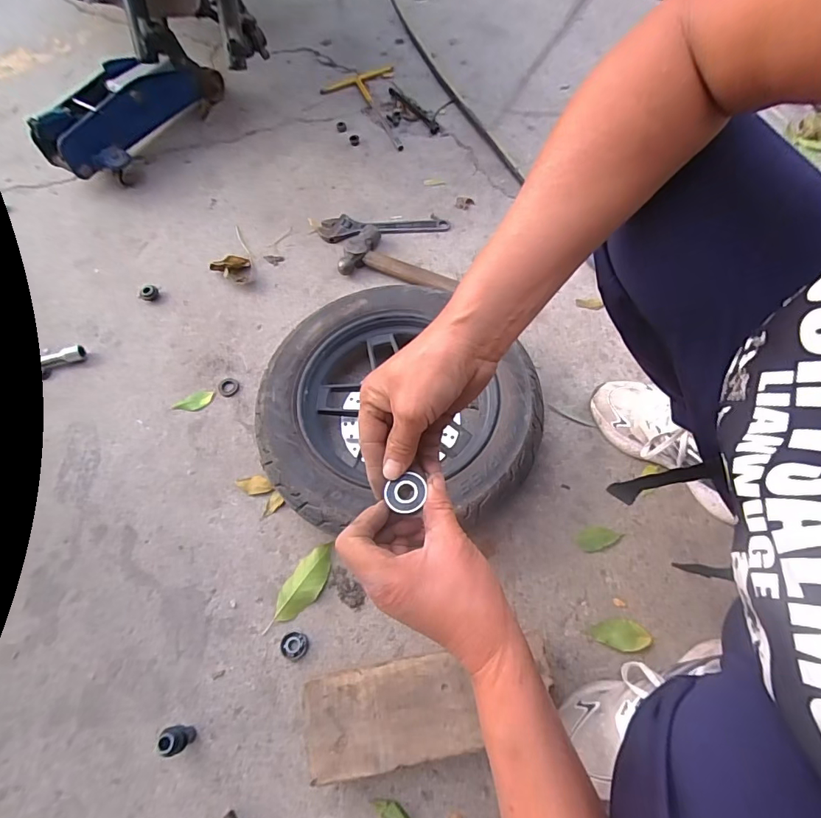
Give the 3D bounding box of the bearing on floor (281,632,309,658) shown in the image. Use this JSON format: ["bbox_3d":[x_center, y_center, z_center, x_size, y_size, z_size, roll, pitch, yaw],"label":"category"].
[{"bbox_3d":[-0.143,0.288,0.549,0.032,0.009,0.029,-1,65,2],"label":"bearing on floor"}]

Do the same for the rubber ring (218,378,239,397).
[{"bbox_3d":[-0.287,-0.035,0.711,0.032,0.008,0.033,-1,65,2],"label":"rubber ring"}]

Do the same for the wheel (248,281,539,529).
[{"bbox_3d":[-0.015,-0.005,0.641,0.365,0.100,0.339,-1,65,2],"label":"wheel"}]

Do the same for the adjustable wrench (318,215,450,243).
[{"bbox_3d":[-0.051,-0.341,0.841,0.239,0.013,0.054,-2,65,1],"label":"adjustable wrench"}]

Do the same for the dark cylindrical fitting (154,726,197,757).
[{"bbox_3d":[-0.256,0.361,0.493,0.026,0.059,0.025,-1,65,2],"label":"dark cylindrical fitting"}]

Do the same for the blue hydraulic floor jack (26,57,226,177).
[{"bbox_3d":[-0.551,-0.602,0.899,0.106,0.131,0.371,33,71,13],"label":"blue hydraulic floor jack"}]

